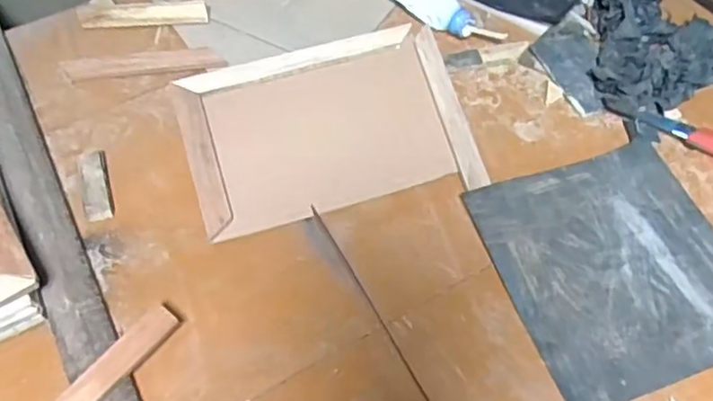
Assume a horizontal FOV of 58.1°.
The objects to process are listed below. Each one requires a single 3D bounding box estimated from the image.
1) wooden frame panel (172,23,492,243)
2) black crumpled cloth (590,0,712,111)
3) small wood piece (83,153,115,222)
[{"bbox_3d":[-0.034,-0.088,0.727,0.307,0.030,0.220,-11,57,-7],"label":"wooden frame panel"},{"bbox_3d":[0.342,-0.206,0.773,0.164,0.073,0.200,-22,59,-14],"label":"black crumpled cloth"},{"bbox_3d":[-0.279,-0.018,0.691,0.028,0.009,0.090,-15,57,-9],"label":"small wood piece"}]

